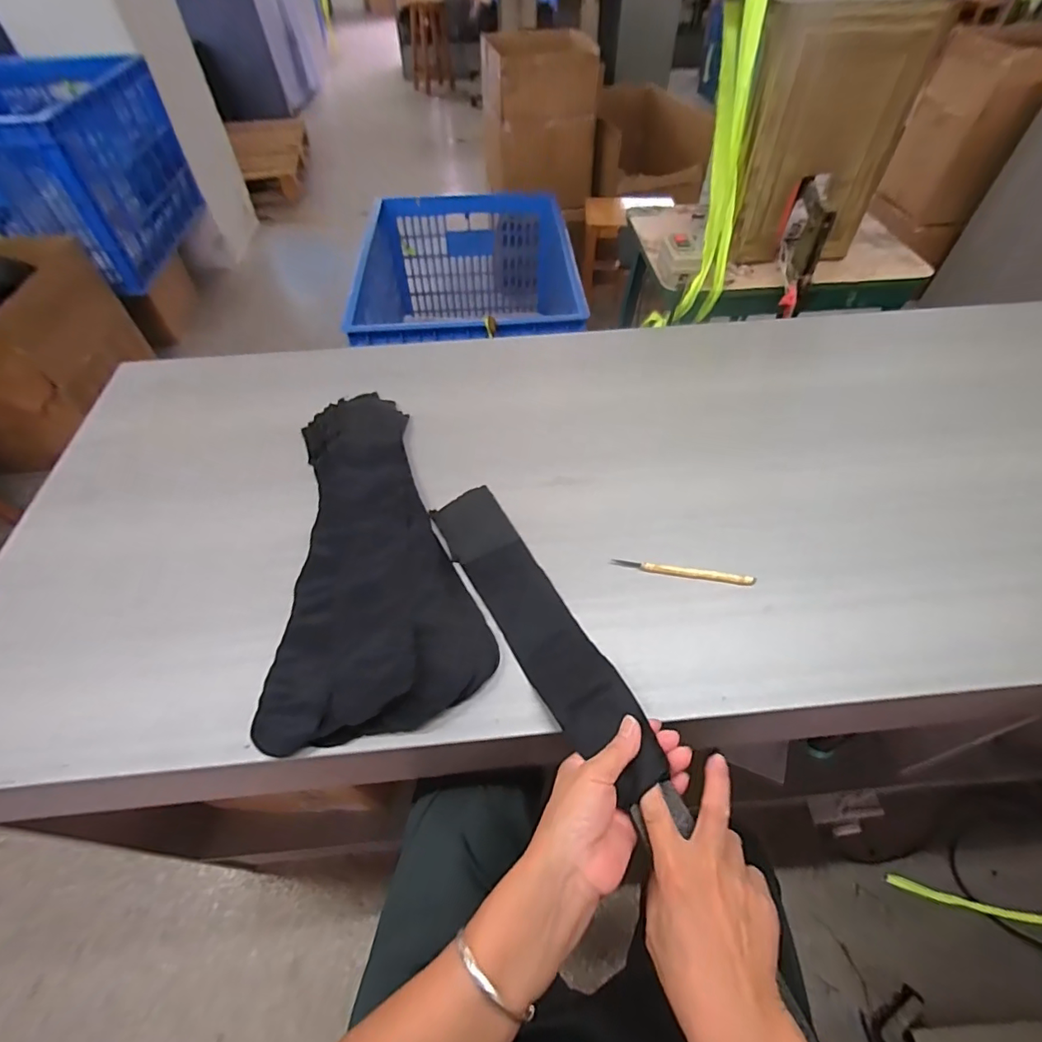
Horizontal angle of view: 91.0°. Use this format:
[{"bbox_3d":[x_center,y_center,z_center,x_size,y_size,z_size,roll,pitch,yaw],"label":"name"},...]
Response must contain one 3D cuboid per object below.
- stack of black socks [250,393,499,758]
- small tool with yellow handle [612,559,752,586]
[{"bbox_3d":[-0.152,0.009,0.562,0.203,0.032,0.430,-6,52,-4],"label":"stack of black socks"},{"bbox_3d":[0.170,0.055,0.537,0.143,0.013,0.012,8,53,8],"label":"small tool with yellow handle"}]

